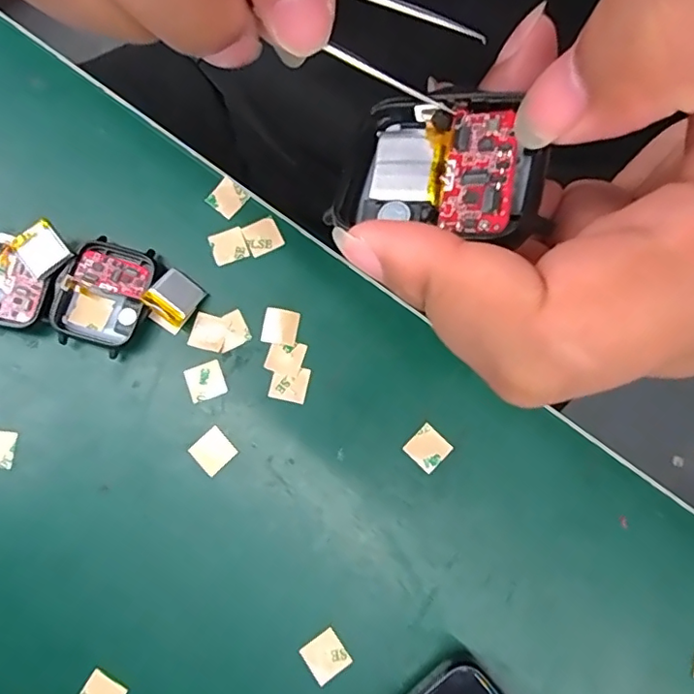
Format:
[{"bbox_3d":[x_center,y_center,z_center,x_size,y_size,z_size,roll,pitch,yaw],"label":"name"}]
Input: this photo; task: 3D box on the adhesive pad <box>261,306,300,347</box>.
[{"bbox_3d":[-0.029,-0.009,0.243,0.015,0.004,0.016,10,79,2],"label":"adhesive pad"}]

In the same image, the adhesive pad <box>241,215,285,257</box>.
[{"bbox_3d":[-0.038,-0.050,0.252,0.016,0.004,0.015,-24,83,-4],"label":"adhesive pad"}]

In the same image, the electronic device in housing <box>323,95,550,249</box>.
[{"bbox_3d":[0.021,-0.039,0.124,0.046,0.011,0.032,15,79,26],"label":"electronic device in housing"}]

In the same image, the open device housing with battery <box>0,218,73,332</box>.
[{"bbox_3d":[-0.146,-0.031,0.241,0.047,0.017,0.047,15,79,3],"label":"open device housing with battery"}]

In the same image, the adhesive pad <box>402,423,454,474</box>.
[{"bbox_3d":[0.034,0.042,0.233,0.015,0.004,0.015,43,82,8],"label":"adhesive pad"}]

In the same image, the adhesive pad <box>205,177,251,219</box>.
[{"bbox_3d":[-0.055,-0.069,0.254,0.015,0.004,0.015,37,81,7],"label":"adhesive pad"}]

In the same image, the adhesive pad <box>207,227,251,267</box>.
[{"bbox_3d":[-0.053,-0.045,0.251,0.015,0.004,0.015,-21,79,-3],"label":"adhesive pad"}]

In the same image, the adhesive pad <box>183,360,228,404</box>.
[{"bbox_3d":[-0.061,0.014,0.238,0.015,0.004,0.015,-19,80,-3],"label":"adhesive pad"}]

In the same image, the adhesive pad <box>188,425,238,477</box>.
[{"bbox_3d":[-0.056,0.043,0.232,0.015,0.004,0.016,-44,82,-8],"label":"adhesive pad"}]

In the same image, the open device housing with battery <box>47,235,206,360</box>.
[{"bbox_3d":[-0.095,-0.019,0.241,0.055,0.012,0.045,17,80,3],"label":"open device housing with battery"}]

